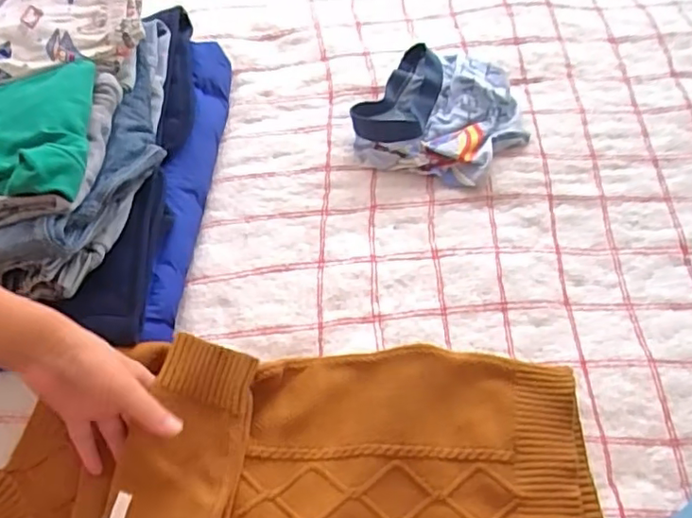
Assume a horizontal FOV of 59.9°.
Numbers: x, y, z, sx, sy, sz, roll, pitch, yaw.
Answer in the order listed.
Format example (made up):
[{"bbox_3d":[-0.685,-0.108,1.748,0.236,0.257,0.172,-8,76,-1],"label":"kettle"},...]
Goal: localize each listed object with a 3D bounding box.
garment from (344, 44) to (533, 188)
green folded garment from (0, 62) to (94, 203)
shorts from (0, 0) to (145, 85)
[{"bbox_3d":[0.110,-0.160,0.684,0.175,0.034,0.189,0,59,0],"label":"garment"},{"bbox_3d":[-0.297,-0.111,0.502,0.154,0.043,0.164,-8,60,-2],"label":"green folded garment"},{"bbox_3d":[-0.300,-0.235,0.597,0.191,0.030,0.140,-4,60,0],"label":"shorts"}]

